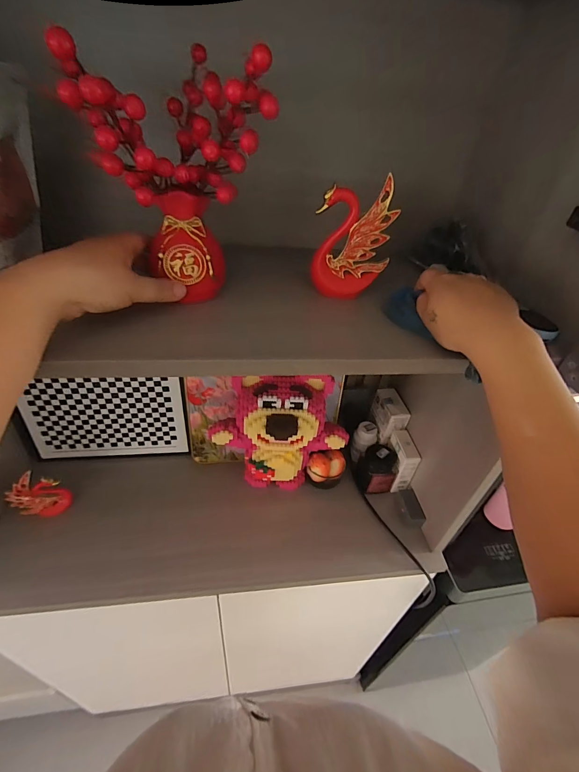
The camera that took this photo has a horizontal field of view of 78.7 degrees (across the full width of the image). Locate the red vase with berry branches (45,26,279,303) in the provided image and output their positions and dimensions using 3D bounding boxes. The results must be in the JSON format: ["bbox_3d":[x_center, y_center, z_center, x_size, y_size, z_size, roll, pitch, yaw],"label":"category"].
[{"bbox_3d":[-0.111,-0.185,0.328,0.138,0.187,0.130,-16,45,-25],"label":"red vase with berry branches"}]

